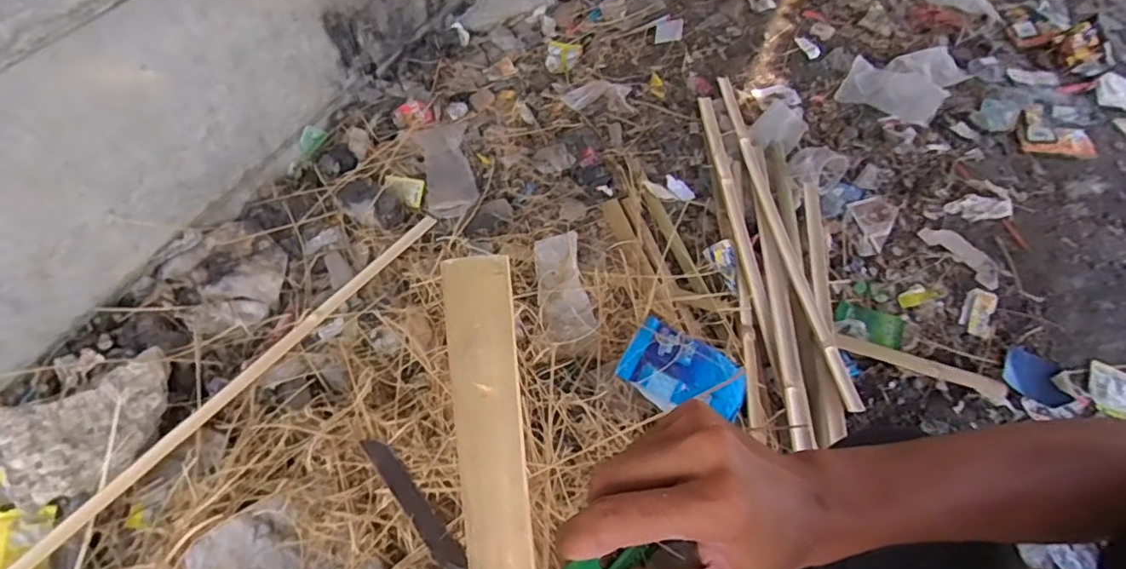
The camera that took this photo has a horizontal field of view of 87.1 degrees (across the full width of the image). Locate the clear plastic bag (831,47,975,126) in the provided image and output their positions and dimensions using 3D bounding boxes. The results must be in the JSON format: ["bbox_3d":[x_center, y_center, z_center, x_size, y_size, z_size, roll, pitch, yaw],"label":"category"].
[{"bbox_3d":[0.815,-0.497,1.409,0.222,0.049,0.254,38,62,25],"label":"clear plastic bag"}]

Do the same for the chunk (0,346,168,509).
[{"bbox_3d":[-0.691,0.208,0.873,0.225,0.063,0.160,-34,60,-23],"label":"chunk"}]

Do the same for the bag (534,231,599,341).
[{"bbox_3d":[-0.001,0.003,1.072,0.089,0.030,0.213,-9,54,-6],"label":"bag"}]

